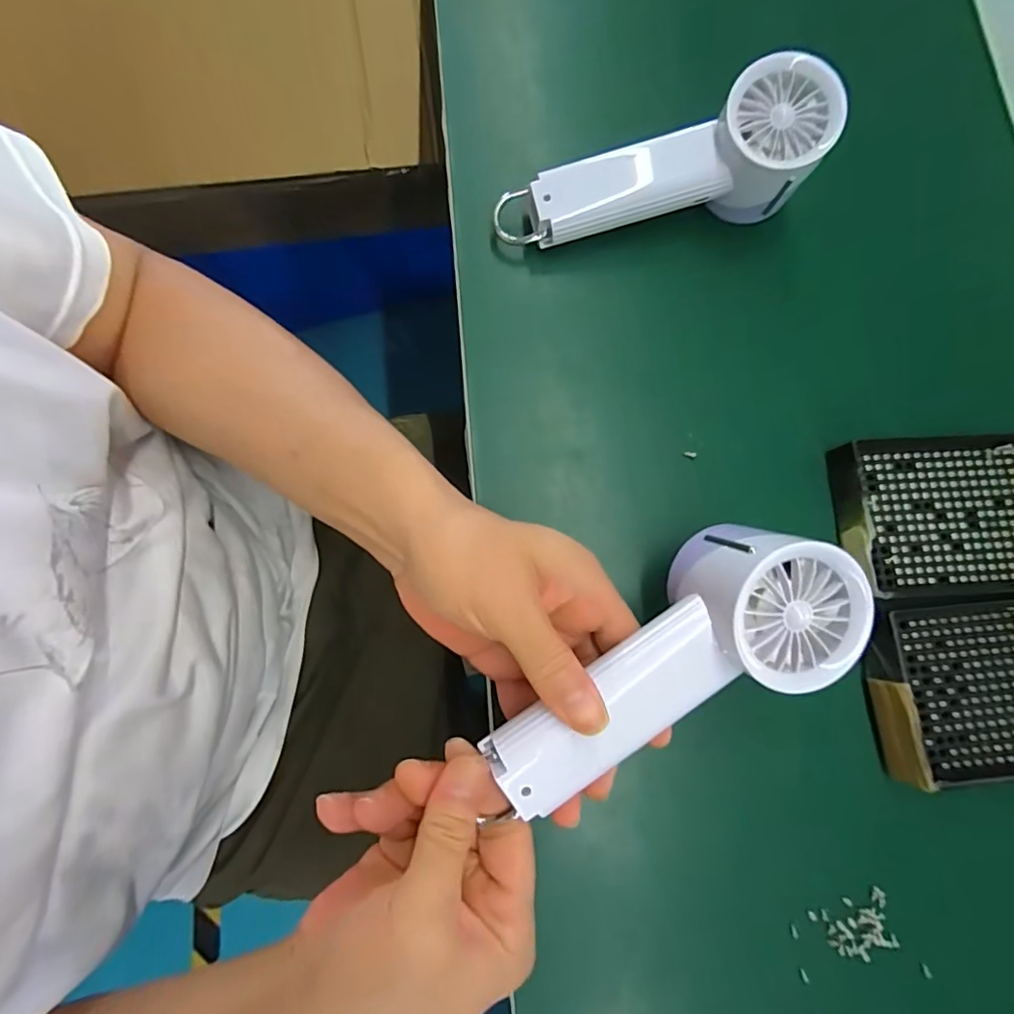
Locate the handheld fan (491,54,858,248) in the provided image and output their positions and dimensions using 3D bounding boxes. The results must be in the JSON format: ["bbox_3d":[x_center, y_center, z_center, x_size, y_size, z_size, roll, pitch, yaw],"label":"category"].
[{"bbox_3d":[0.090,-0.195,0.326,0.196,0.064,0.058,-13,79,10],"label":"handheld fan"}]

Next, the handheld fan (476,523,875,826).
[{"bbox_3d":[0.070,0.070,0.232,0.167,0.040,0.070,-33,81,0],"label":"handheld fan"}]

